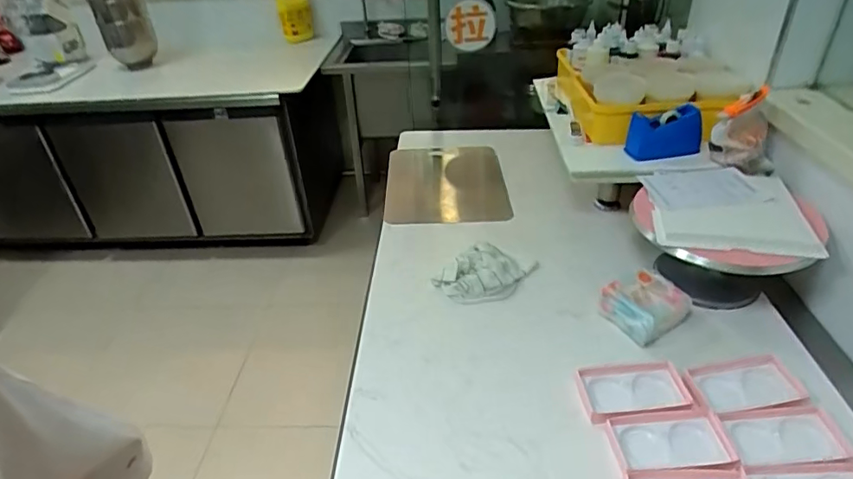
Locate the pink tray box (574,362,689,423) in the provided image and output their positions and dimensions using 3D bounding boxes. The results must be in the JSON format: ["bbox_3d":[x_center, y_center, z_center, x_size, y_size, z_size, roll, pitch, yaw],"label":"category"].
[{"bbox_3d":[0.300,0.221,0.762,0.153,0.026,0.087,-7,35,-2],"label":"pink tray box"}]

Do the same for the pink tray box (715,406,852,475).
[{"bbox_3d":[0.470,0.259,0.694,0.137,0.020,0.081,-4,35,3],"label":"pink tray box"}]

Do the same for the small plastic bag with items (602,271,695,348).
[{"bbox_3d":[0.369,0.107,0.894,0.123,0.063,0.104,-22,38,-22],"label":"small plastic bag with items"}]

